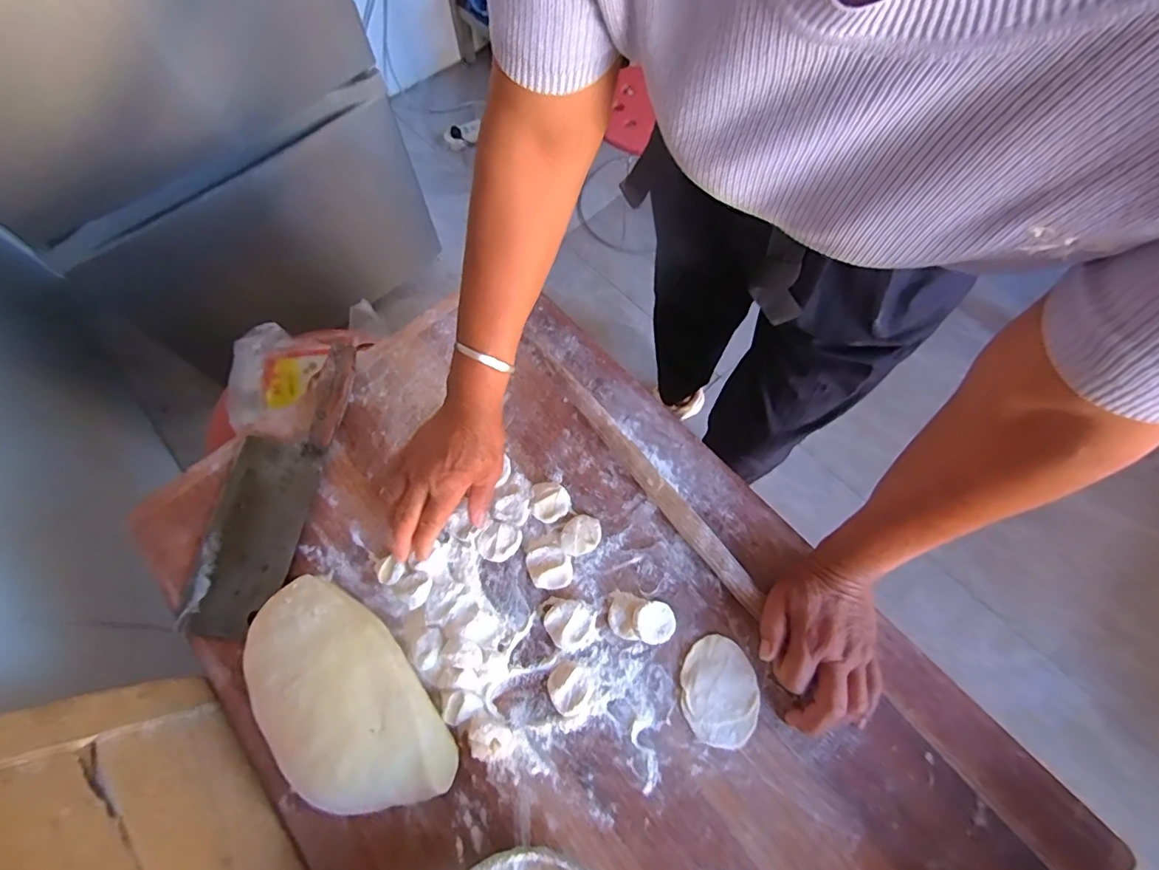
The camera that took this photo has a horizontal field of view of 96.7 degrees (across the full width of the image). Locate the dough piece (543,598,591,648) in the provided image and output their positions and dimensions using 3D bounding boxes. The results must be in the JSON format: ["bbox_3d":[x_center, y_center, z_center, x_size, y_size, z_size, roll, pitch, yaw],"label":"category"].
[{"bbox_3d":[-0.011,0.167,0.460,0.039,0.010,0.039,0,67,0],"label":"dough piece"}]

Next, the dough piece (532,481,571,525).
[{"bbox_3d":[-0.029,0.064,0.504,0.036,0.011,0.040,-15,68,-6],"label":"dough piece"}]

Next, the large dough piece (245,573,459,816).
[{"bbox_3d":[-0.199,0.216,0.426,0.110,0.052,0.207,-38,72,-14],"label":"large dough piece"}]

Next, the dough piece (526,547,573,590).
[{"bbox_3d":[-0.028,0.123,0.480,0.040,0.010,0.037,0,67,0],"label":"dough piece"}]

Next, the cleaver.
[{"bbox_3d":[-0.304,0.041,0.510,0.090,0.020,0.289,7,67,3],"label":"cleaver"}]

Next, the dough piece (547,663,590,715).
[{"bbox_3d":[-0.010,0.215,0.440,0.036,0.010,0.038,0,67,0],"label":"dough piece"}]

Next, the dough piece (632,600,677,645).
[{"bbox_3d":[0.066,0.167,0.458,0.037,0.013,0.034,0,67,0],"label":"dough piece"}]

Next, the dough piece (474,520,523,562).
[{"bbox_3d":[-0.077,0.100,0.490,0.038,0.009,0.037,0,67,0],"label":"dough piece"}]

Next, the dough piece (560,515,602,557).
[{"bbox_3d":[0.002,0.095,0.491,0.041,0.008,0.034,-40,73,-15],"label":"dough piece"}]

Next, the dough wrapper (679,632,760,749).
[{"bbox_3d":[0.119,0.218,0.440,0.062,0.009,0.083,3,67,2],"label":"dough wrapper"}]

